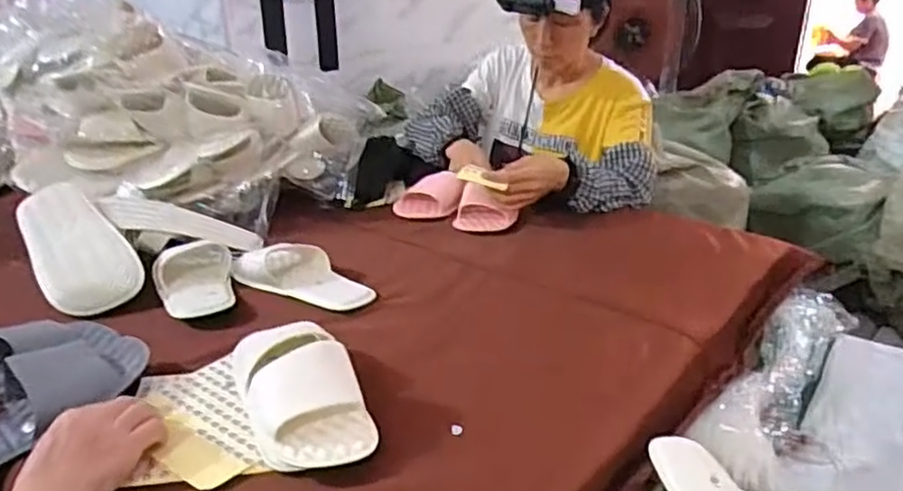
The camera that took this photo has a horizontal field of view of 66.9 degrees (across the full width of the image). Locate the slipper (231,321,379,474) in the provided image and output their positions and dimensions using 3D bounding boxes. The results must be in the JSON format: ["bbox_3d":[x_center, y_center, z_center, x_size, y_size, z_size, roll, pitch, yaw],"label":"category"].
[{"bbox_3d":[-0.148,0.127,0.657,0.104,0.062,0.212,-10,26,-22],"label":"slipper"}]

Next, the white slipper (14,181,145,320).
[{"bbox_3d":[-0.486,-0.001,0.879,0.106,0.043,0.236,-21,54,-39],"label":"white slipper"}]

